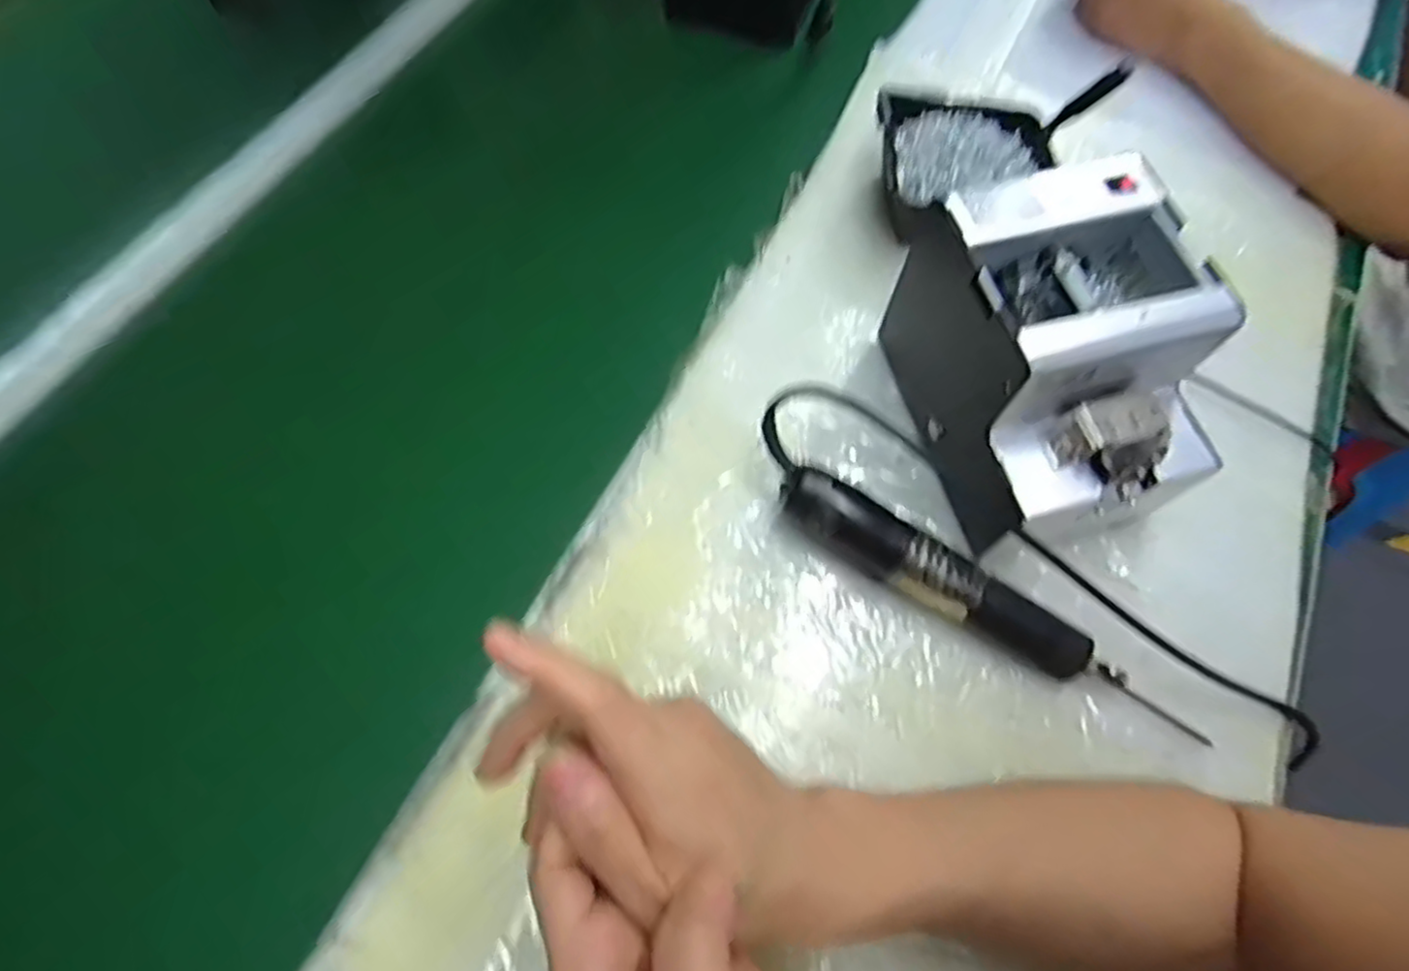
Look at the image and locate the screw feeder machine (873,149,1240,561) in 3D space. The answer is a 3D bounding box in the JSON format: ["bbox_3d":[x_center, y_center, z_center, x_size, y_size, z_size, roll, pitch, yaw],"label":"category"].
[{"bbox_3d":[0.213,-0.072,0.433,0.130,0.144,0.168,-12,66,-6],"label":"screw feeder machine"}]

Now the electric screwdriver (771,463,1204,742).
[{"bbox_3d":[0.170,0.069,0.431,0.274,0.040,0.040,29,68,12],"label":"electric screwdriver"}]

